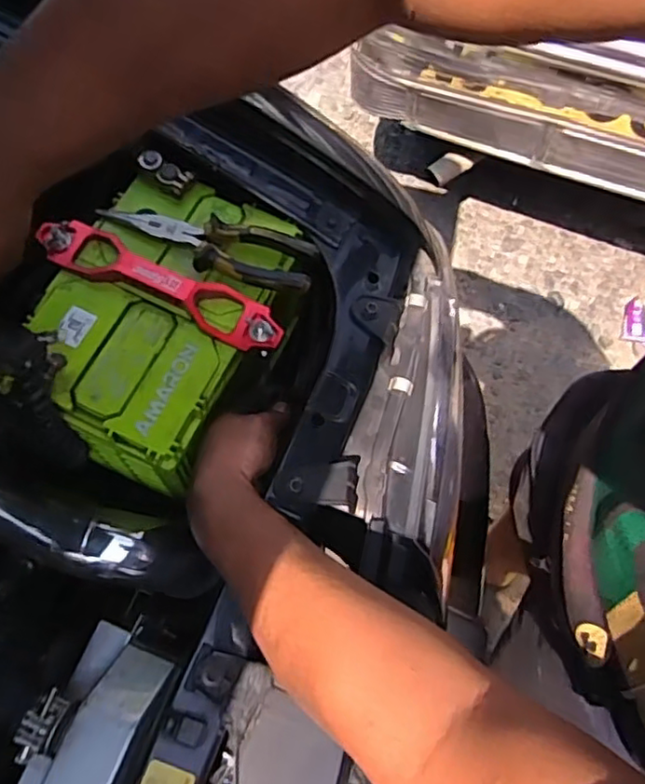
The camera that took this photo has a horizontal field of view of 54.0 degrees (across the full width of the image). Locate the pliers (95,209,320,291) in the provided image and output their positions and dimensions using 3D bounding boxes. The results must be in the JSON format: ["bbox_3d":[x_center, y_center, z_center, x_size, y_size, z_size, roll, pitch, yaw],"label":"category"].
[{"bbox_3d":[-0.102,-0.131,0.553,0.194,0.016,0.049,15,67,6],"label":"pliers"}]

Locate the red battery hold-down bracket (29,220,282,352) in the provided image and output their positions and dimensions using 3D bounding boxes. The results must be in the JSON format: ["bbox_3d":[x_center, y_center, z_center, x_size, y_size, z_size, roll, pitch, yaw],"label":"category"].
[{"bbox_3d":[-0.140,-0.097,0.539,0.227,0.021,0.044,23,68,9],"label":"red battery hold-down bracket"}]

